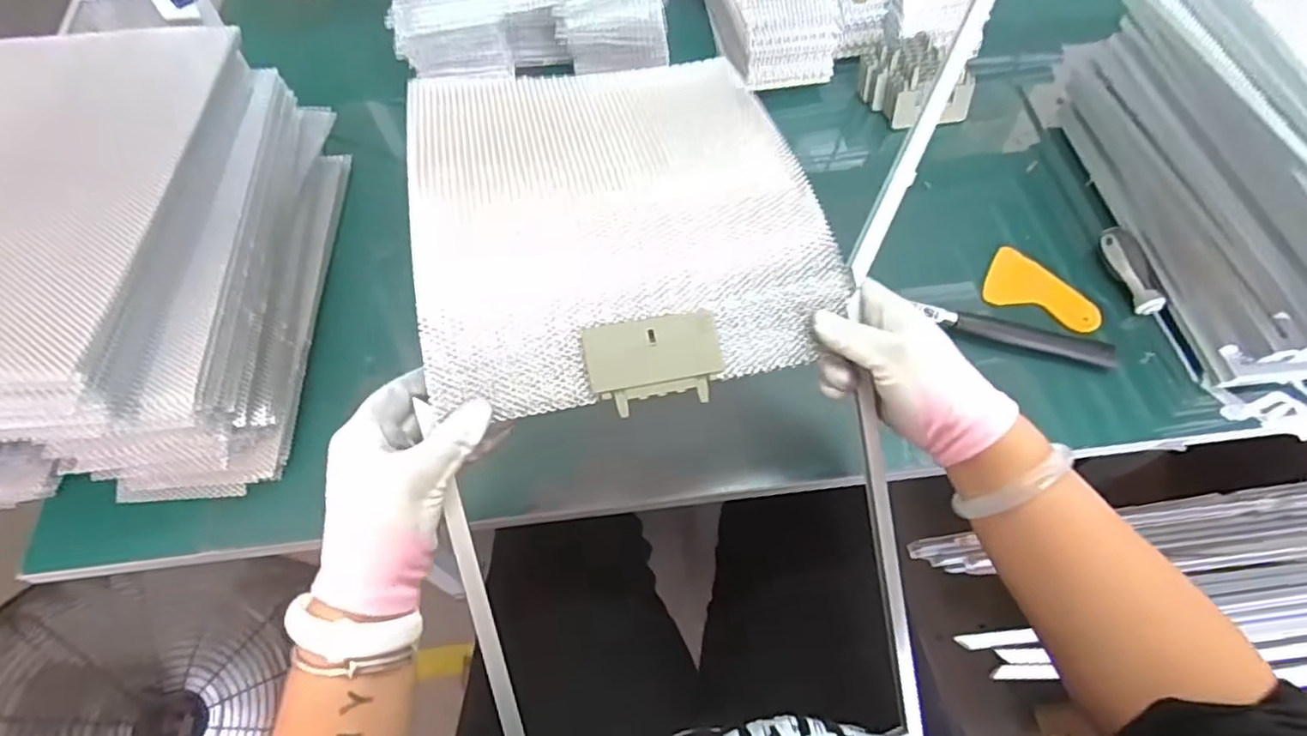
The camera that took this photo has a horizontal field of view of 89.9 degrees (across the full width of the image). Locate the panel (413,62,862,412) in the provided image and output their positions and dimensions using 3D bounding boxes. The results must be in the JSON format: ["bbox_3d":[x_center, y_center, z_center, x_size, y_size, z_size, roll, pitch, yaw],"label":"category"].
[{"bbox_3d":[-0.024,-0.113,0.459,0.274,0.050,0.266,-12,60,-7],"label":"panel"}]

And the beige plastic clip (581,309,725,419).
[{"bbox_3d":[0.002,-0.004,0.413,0.085,0.005,0.055,-11,85,-14],"label":"beige plastic clip"}]

